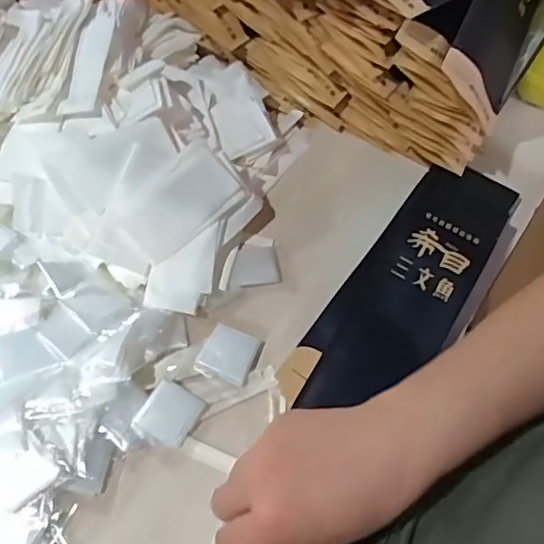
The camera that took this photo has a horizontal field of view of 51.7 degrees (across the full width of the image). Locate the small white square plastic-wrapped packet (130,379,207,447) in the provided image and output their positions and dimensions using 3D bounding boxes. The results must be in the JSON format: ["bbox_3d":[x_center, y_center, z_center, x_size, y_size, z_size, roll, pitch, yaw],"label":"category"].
[{"bbox_3d":[-0.076,0.105,0.414,0.039,0.007,0.042,27,63,13],"label":"small white square plastic-wrapped packet"}]

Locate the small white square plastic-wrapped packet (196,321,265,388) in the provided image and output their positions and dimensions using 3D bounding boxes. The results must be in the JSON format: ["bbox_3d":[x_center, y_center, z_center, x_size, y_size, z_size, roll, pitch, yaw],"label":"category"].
[{"bbox_3d":[-0.032,0.063,0.442,0.041,0.006,0.042,20,62,9],"label":"small white square plastic-wrapped packet"}]

